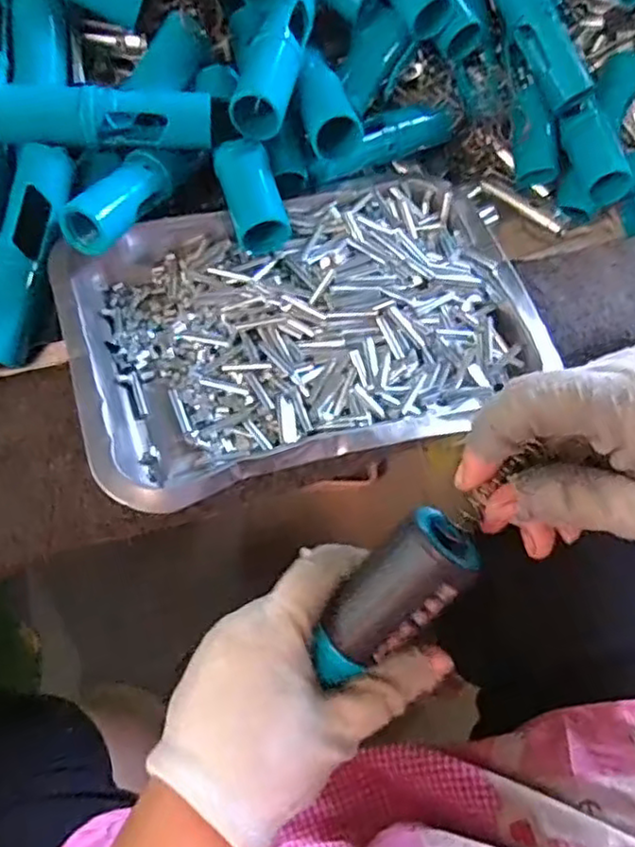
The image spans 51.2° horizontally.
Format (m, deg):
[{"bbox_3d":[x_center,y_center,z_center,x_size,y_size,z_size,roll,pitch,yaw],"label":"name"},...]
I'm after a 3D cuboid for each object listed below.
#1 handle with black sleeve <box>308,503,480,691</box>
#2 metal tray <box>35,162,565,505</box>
[{"bbox_3d":[0.029,0.067,0.259,0.035,0.024,0.078,48,110,21],"label":"handle with black sleeve"},{"bbox_3d":[-0.007,-0.063,0.375,0.251,0.031,0.184,-15,63,-11],"label":"metal tray"}]

